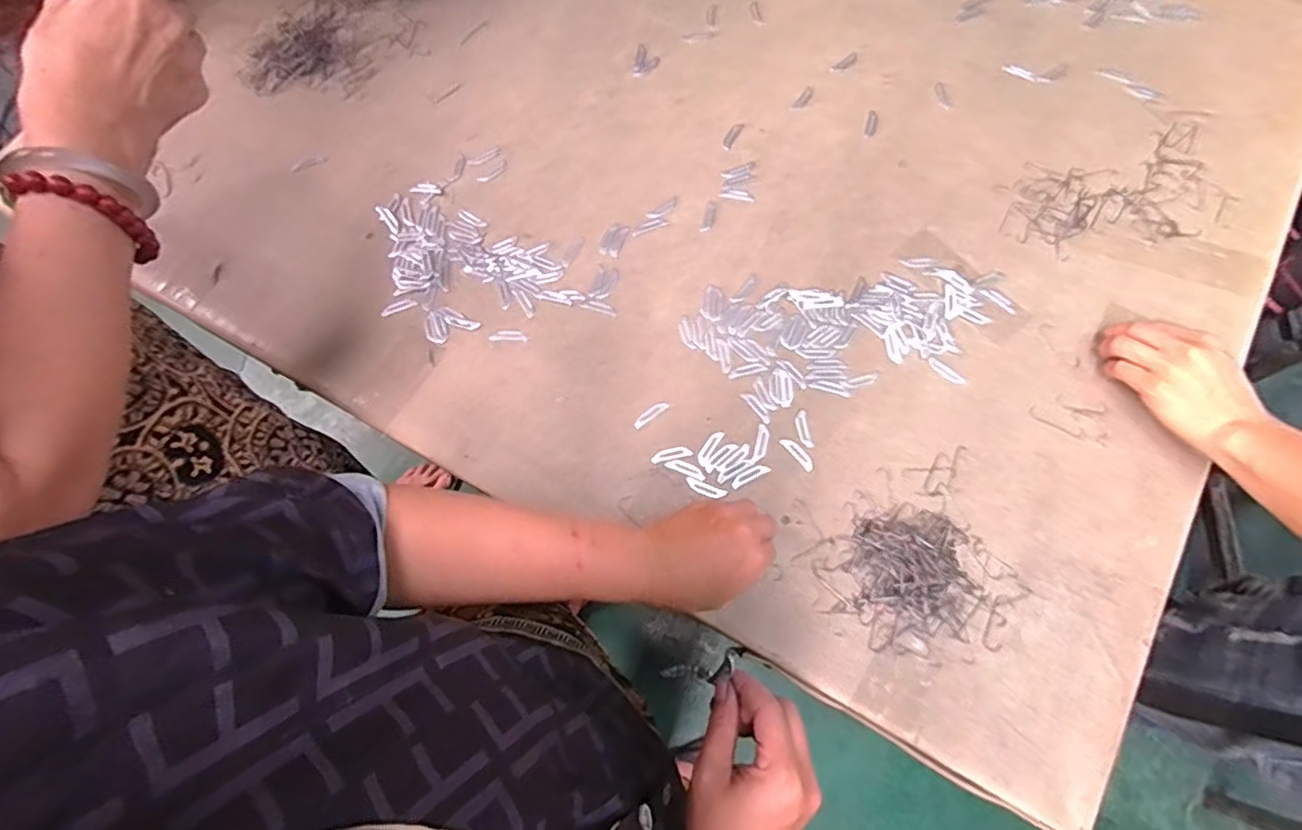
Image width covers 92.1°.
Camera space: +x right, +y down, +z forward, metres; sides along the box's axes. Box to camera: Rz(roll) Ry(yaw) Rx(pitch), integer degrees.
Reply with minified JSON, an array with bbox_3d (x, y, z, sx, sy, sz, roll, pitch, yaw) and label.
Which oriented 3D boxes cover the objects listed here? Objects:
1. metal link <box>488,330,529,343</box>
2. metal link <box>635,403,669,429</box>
[{"bbox_3d":[-0.133,-0.073,0.583,0.035,0.004,0.012,0,71,2],"label":"metal link"},{"bbox_3d":[0.000,-0.001,0.561,0.035,0.004,0.010,-36,73,-9],"label":"metal link"}]

